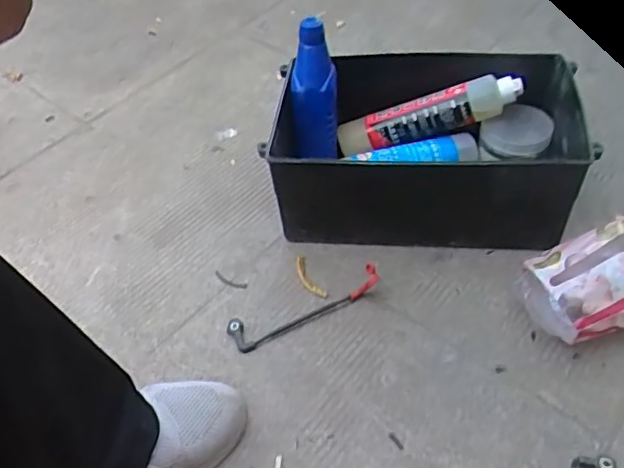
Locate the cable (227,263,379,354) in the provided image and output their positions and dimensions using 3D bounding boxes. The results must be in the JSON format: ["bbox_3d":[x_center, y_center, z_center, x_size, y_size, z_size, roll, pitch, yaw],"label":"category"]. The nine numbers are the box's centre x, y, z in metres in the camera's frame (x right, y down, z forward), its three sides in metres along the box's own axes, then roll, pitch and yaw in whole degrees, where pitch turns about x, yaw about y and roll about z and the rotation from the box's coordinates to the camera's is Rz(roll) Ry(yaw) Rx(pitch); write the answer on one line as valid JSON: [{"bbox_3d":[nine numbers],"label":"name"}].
[{"bbox_3d":[-0.006,0.079,0.613,0.168,0.021,0.040,-18,49,-10],"label":"cable"}]

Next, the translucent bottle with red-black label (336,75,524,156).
[{"bbox_3d":[0.140,-0.149,0.725,0.226,0.044,0.039,-14,45,21],"label":"translucent bottle with red-black label"}]

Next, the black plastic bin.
[{"bbox_3d":[0.130,-0.106,0.687,0.326,0.128,0.207,1,49,7],"label":"black plastic bin"}]

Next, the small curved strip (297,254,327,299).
[{"bbox_3d":[-0.005,0.048,0.653,0.017,0.004,0.066,-22,50,-13],"label":"small curved strip"}]

